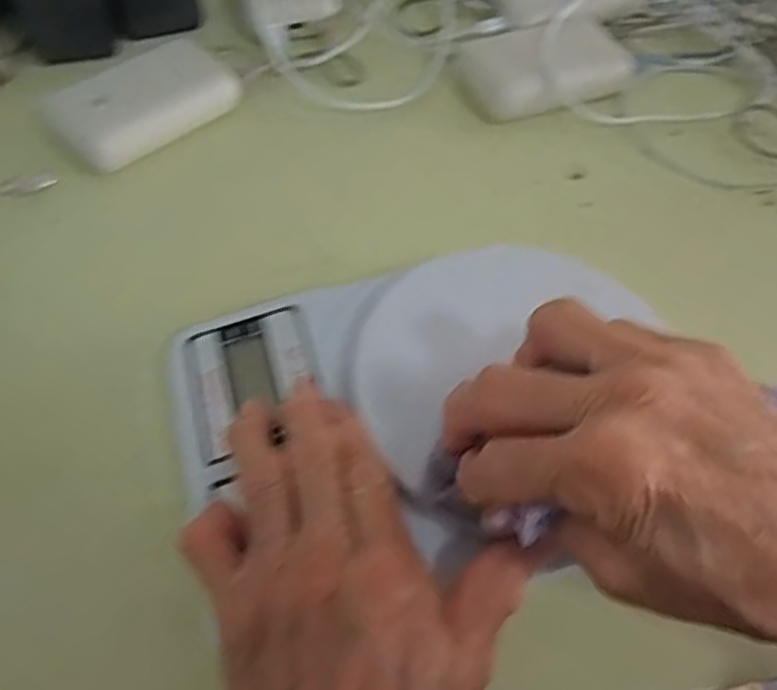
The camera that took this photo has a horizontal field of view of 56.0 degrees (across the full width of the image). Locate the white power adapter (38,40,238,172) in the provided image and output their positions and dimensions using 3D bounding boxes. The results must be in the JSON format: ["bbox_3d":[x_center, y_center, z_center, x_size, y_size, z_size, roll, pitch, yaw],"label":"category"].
[{"bbox_3d":[-0.144,-0.147,0.434,0.054,0.024,0.101,40,63,21],"label":"white power adapter"}]

